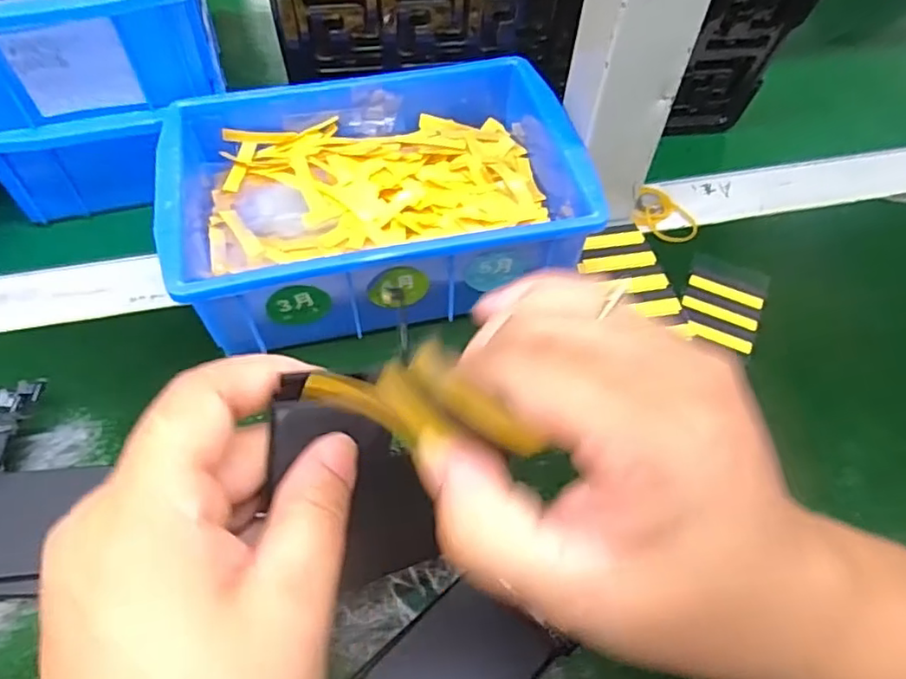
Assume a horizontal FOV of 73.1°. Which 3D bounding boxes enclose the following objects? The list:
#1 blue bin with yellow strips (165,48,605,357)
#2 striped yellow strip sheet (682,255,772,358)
[{"bbox_3d":[-0.039,-0.073,0.321,0.200,0.061,0.148,-8,54,-8],"label":"blue bin with yellow strips"},{"bbox_3d":[0.147,-0.021,0.333,0.041,0.004,0.061,22,56,14],"label":"striped yellow strip sheet"}]

